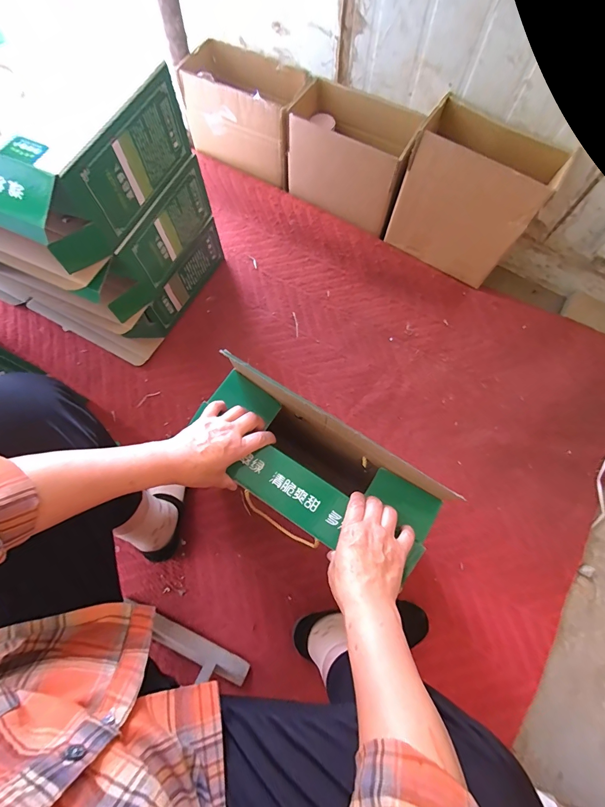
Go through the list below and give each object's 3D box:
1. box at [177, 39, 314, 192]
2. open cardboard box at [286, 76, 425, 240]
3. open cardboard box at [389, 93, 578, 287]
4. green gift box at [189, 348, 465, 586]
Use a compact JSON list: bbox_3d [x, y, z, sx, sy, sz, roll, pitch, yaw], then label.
[{"bbox_3d":[-0.131,-0.697,0.848,0.282,0.168,0.164,25,73,7],"label":"box"},{"bbox_3d":[0.116,-0.585,0.840,0.284,0.176,0.164,29,73,8],"label":"open cardboard box"},{"bbox_3d":[0.349,-0.437,0.751,0.259,0.238,0.153,29,73,8],"label":"open cardboard box"},{"bbox_3d":[0.007,0.133,0.610,0.349,0.299,0.164,31,74,9],"label":"green gift box"}]

